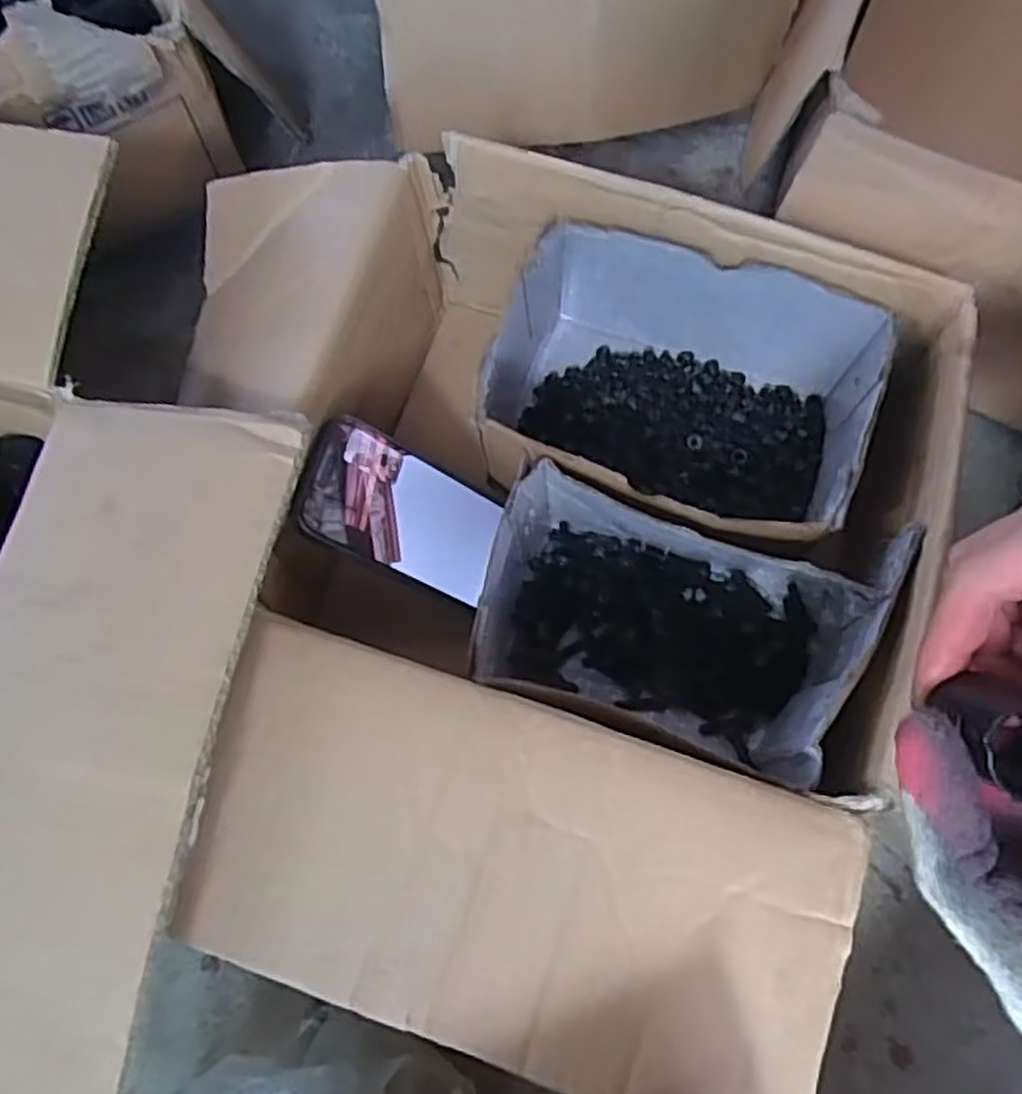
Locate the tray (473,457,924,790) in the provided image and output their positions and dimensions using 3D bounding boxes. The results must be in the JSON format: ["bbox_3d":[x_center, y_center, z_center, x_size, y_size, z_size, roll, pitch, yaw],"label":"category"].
[{"bbox_3d":[0.083,0.041,0.431,0.194,0.113,0.132,18,71,6],"label":"tray"}]

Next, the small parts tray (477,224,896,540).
[{"bbox_3d":[0.092,-0.082,0.479,0.206,0.096,0.153,20,71,7],"label":"small parts tray"}]

